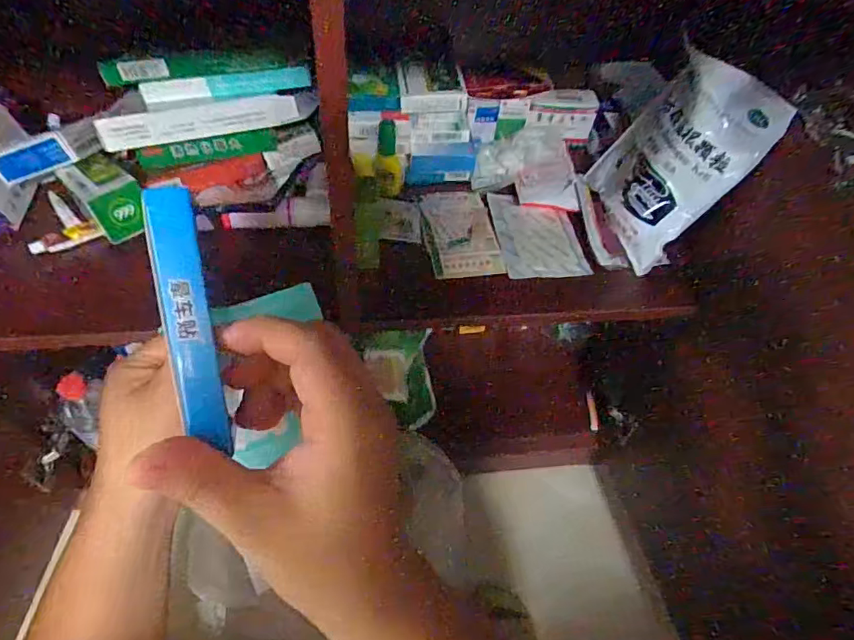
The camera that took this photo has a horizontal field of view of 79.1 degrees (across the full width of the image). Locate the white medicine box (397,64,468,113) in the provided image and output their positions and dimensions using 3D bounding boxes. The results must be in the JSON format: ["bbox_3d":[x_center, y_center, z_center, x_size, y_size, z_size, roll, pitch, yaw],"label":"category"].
[{"bbox_3d":[0.004,-0.272,0.606,0.076,0.022,0.066,-5,54,-10],"label":"white medicine box"}]

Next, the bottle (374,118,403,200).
[{"bbox_3d":[-0.045,-0.193,0.618,0.034,0.090,0.026,0,53,-6],"label":"bottle"}]

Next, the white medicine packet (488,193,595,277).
[{"bbox_3d":[0.135,-0.104,0.632,0.099,0.012,0.135,-4,53,-9],"label":"white medicine packet"}]

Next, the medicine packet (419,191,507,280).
[{"bbox_3d":[0.038,-0.108,0.622,0.085,0.009,0.139,-6,54,-11],"label":"medicine packet"}]

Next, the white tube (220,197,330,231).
[{"bbox_3d":[-0.170,-0.120,0.586,0.117,0.023,0.021,-6,54,-11],"label":"white tube"}]

